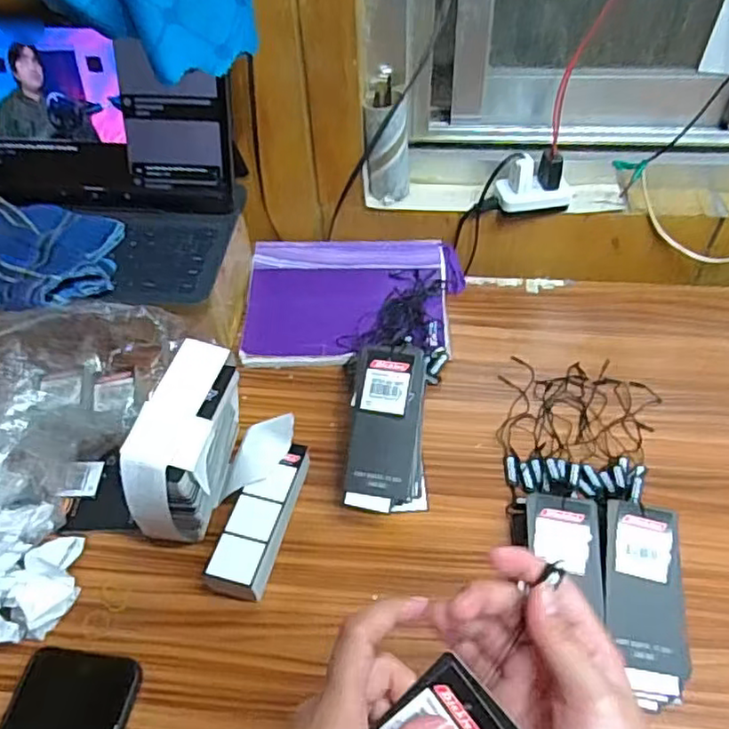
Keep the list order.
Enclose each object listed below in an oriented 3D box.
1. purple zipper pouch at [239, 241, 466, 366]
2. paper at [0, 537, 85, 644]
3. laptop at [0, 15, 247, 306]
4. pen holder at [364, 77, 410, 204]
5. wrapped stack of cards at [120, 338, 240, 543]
[{"bbox_3d":[-0.010,-0.069,0.640,0.216,0.032,0.146,-1,49,1],"label":"purple zipper pouch"},{"bbox_3d":[-0.239,0.148,0.437,0.066,0.066,0.078,24,54,21],"label":"paper"},{"bbox_3d":[-0.258,-0.173,0.531,0.269,0.149,0.180,4,49,5],"label":"laptop"},{"bbox_3d":[0.024,-0.218,0.627,0.042,0.103,0.044,3,49,5],"label":"pen holder"},{"bbox_3d":[-0.136,0.065,0.488,0.051,0.102,0.138,7,49,8],"label":"wrapped stack of cards"}]

